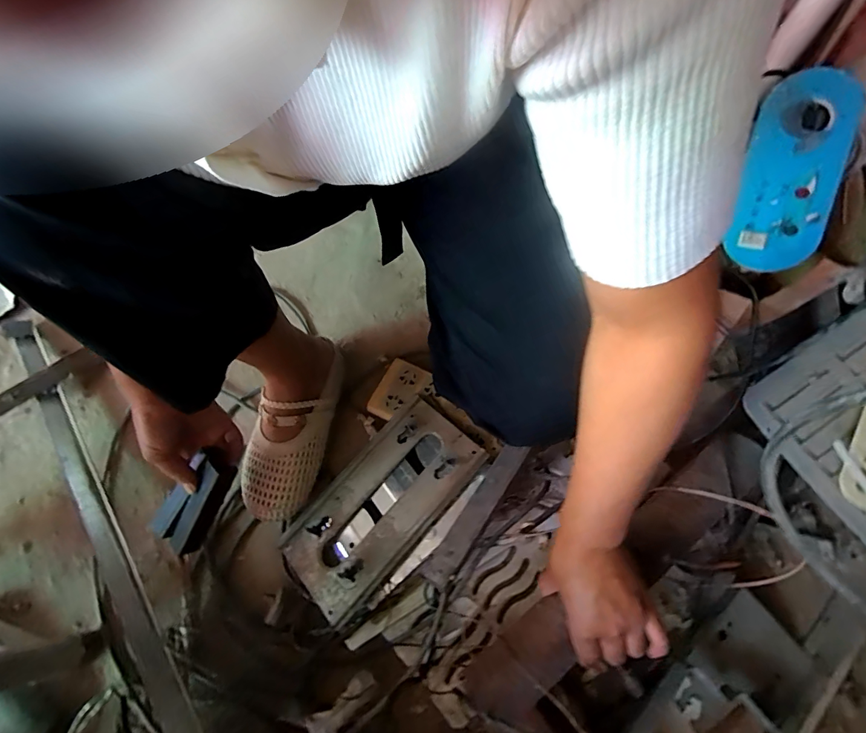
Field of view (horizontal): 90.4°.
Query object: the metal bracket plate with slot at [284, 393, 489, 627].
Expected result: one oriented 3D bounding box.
[{"bbox_3d":[-0.062,0.167,0.531,0.130,0.017,0.257,37,77,31],"label":"metal bracket plate with slot"}]

